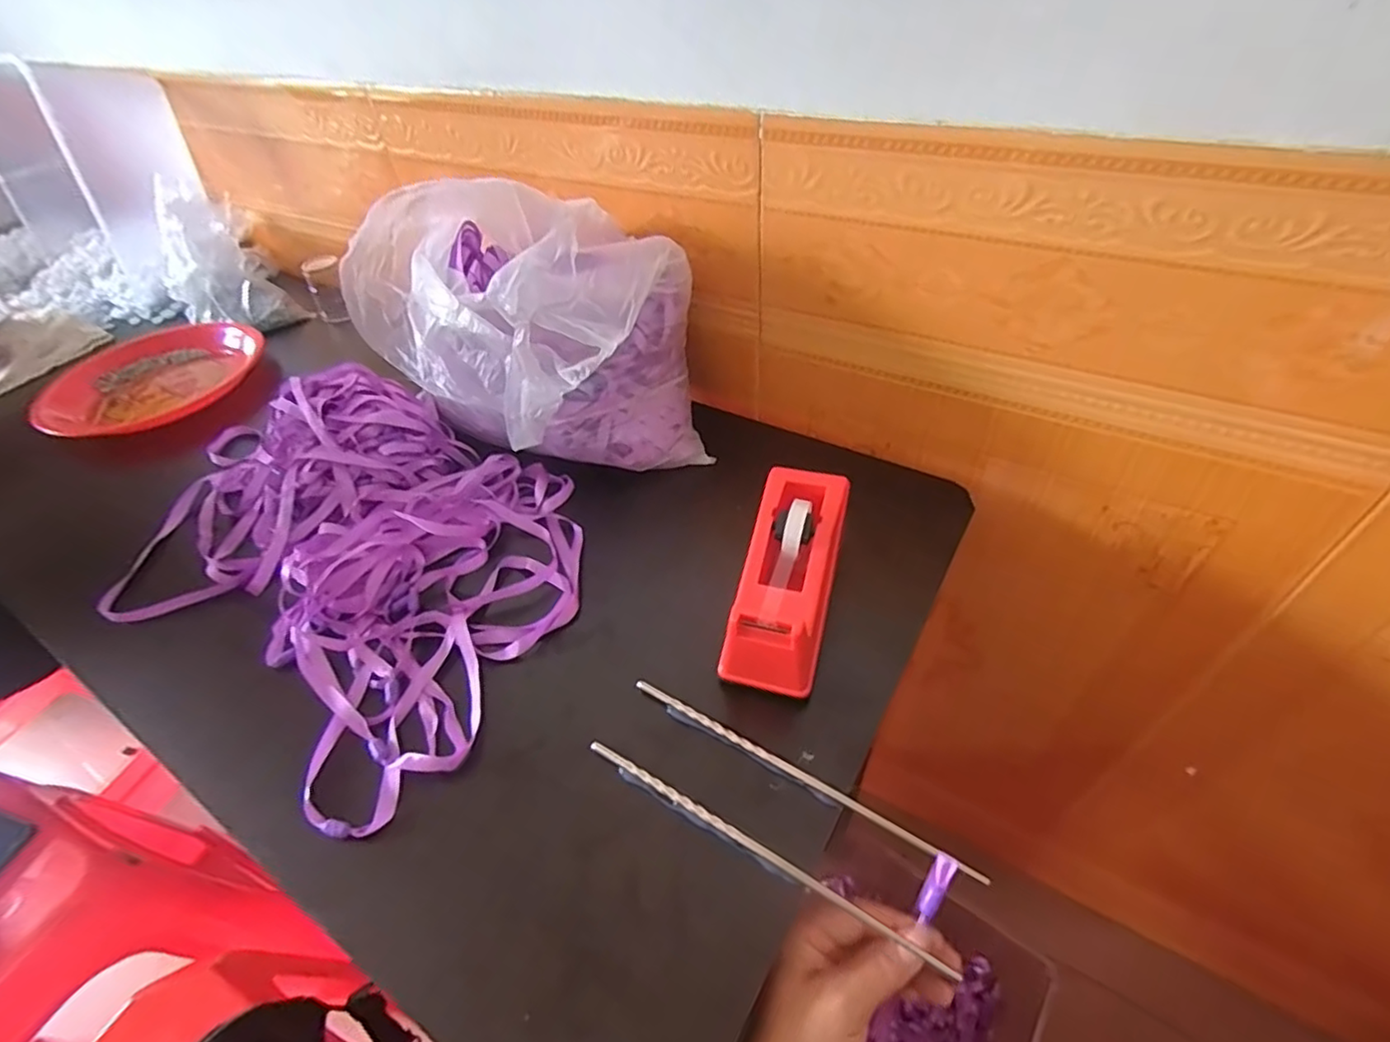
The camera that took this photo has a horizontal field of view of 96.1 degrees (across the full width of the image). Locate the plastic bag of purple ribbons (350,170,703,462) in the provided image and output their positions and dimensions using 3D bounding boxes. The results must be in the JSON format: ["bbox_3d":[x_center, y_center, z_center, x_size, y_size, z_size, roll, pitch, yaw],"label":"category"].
[{"bbox_3d":[-0.136,-0.160,0.541,0.266,0.187,0.195,26,54,27],"label":"plastic bag of purple ribbons"}]

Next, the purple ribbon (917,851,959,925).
[{"bbox_3d":[0.127,0.193,0.330,0.011,0.006,0.035,25,89,25],"label":"purple ribbon"}]

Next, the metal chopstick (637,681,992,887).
[{"bbox_3d":[0.054,0.145,0.370,0.214,0.010,0.007,22,52,25],"label":"metal chopstick"}]

